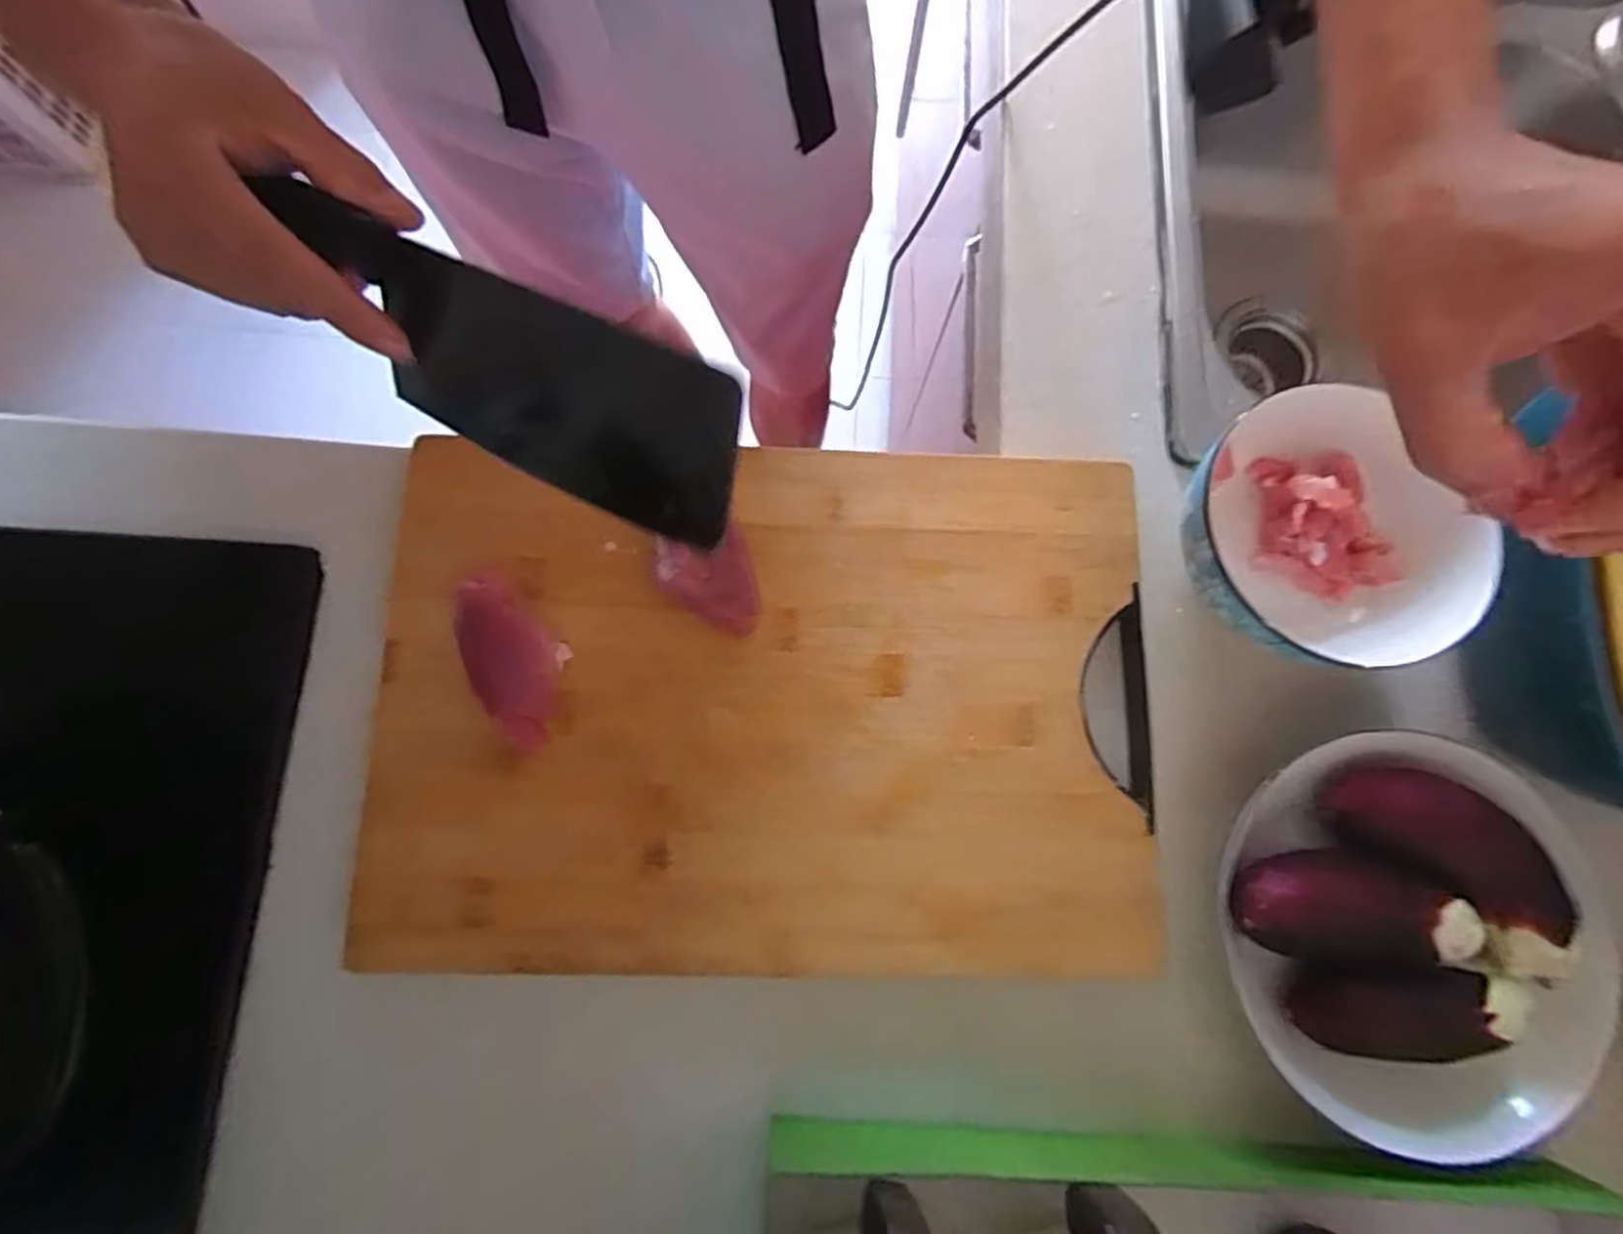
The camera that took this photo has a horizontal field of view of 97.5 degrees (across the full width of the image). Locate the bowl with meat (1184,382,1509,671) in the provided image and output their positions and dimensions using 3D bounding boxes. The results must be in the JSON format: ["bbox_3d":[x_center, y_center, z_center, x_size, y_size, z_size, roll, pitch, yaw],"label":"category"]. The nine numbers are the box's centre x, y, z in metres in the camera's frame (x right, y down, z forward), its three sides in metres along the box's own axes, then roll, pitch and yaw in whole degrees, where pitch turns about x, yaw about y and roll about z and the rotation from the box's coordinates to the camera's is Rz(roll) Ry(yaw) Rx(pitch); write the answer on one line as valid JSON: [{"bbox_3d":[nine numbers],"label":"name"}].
[{"bbox_3d":[0.236,-0.042,0.353,0.111,0.058,0.124,-2,79,-3],"label":"bowl with meat"}]

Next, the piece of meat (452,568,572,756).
[{"bbox_3d":[-0.145,0.018,0.345,0.041,0.021,0.088,-32,82,-8],"label":"piece of meat"}]

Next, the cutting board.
[{"bbox_3d":[-0.025,0.040,0.348,0.376,0.025,0.251,1,79,-3],"label":"cutting board"}]

